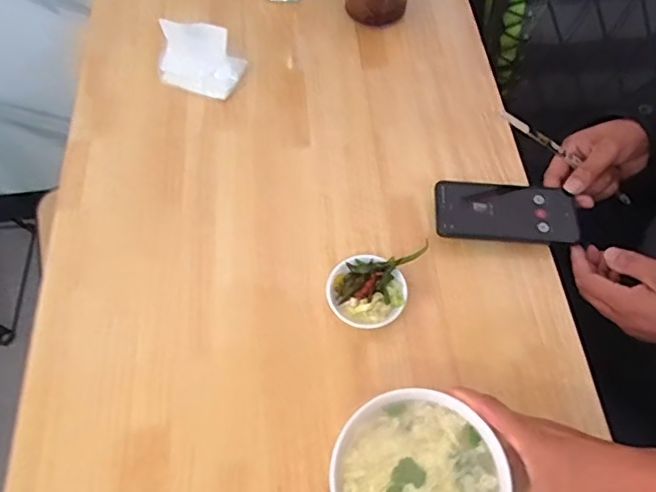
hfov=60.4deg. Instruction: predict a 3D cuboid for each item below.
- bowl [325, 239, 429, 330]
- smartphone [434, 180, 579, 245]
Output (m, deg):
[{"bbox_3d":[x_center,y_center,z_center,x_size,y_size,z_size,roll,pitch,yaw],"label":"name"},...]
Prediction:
[{"bbox_3d":[0.048,0.044,0.621,0.092,0.043,0.093,0,60,-1],"label":"bowl"},{"bbox_3d":[0.211,-0.041,0.673,0.161,0.012,0.077,2,61,1],"label":"smartphone"}]

